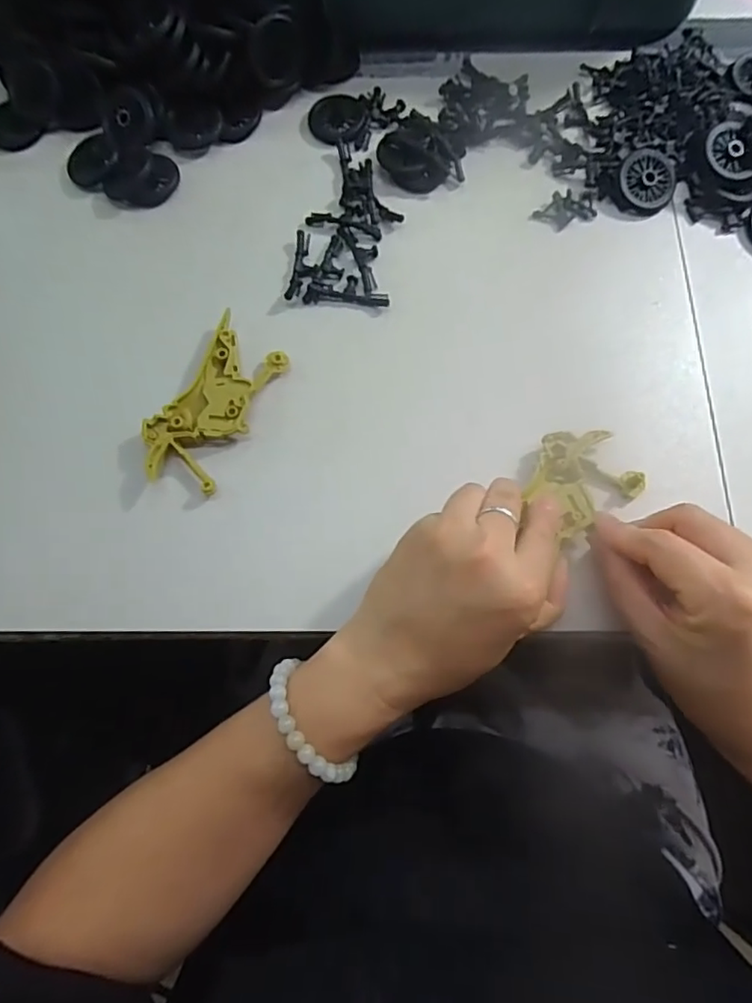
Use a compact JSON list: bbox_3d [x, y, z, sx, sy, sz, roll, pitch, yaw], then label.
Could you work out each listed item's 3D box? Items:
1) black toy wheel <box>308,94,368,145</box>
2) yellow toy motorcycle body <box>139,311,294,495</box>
[{"bbox_3d":[-0.025,-0.254,0.385,0.038,0.005,0.037,0,74,2],"label":"black toy wheel"},{"bbox_3d":[-0.091,-0.053,0.323,0.047,0.015,0.098,25,76,9],"label":"yellow toy motorcycle body"}]

